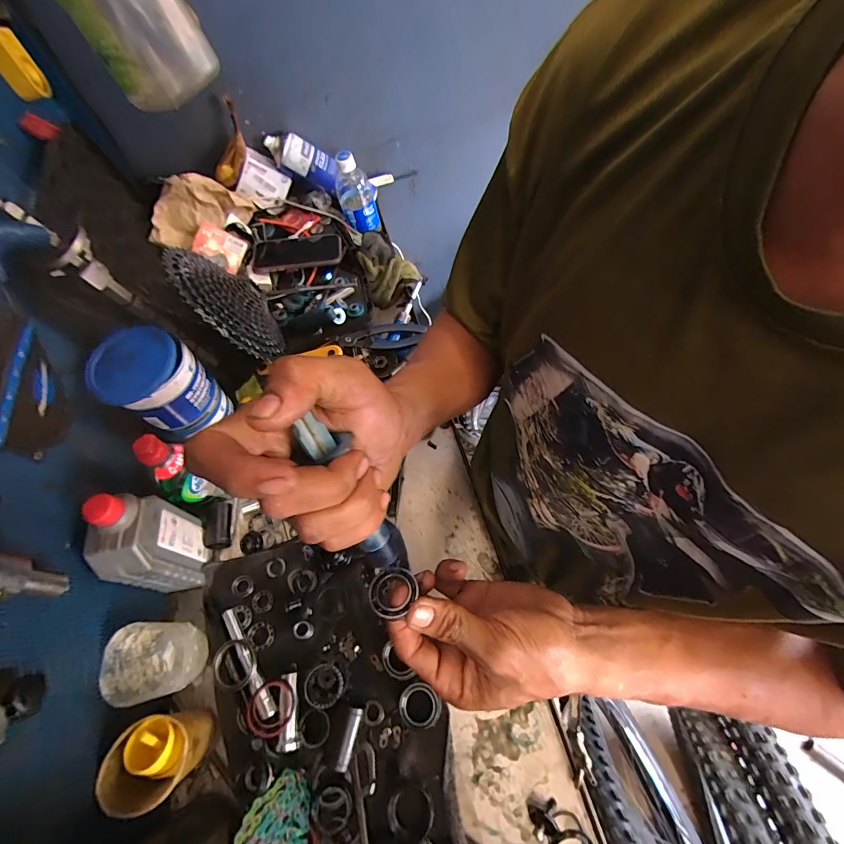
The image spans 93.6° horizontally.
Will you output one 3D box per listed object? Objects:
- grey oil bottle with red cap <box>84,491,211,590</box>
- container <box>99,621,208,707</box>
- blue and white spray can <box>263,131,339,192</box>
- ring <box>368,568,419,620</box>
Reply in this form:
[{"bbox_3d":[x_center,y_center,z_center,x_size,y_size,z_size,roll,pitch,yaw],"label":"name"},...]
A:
[{"bbox_3d":[-0.308,0.138,0.442,0.063,0.158,0.082,-19,63,-6],"label":"grey oil bottle with red cap"},{"bbox_3d":[-0.285,0.260,0.434,0.060,0.091,0.074,-7,62,0],"label":"container"},{"bbox_3d":[-0.220,-0.482,0.729,0.132,0.057,0.047,13,57,-31],"label":"blue and white spray can"},{"bbox_3d":[-0.018,0.108,0.253,0.031,0.008,0.028,-15,63,-4],"label":"ring"}]

